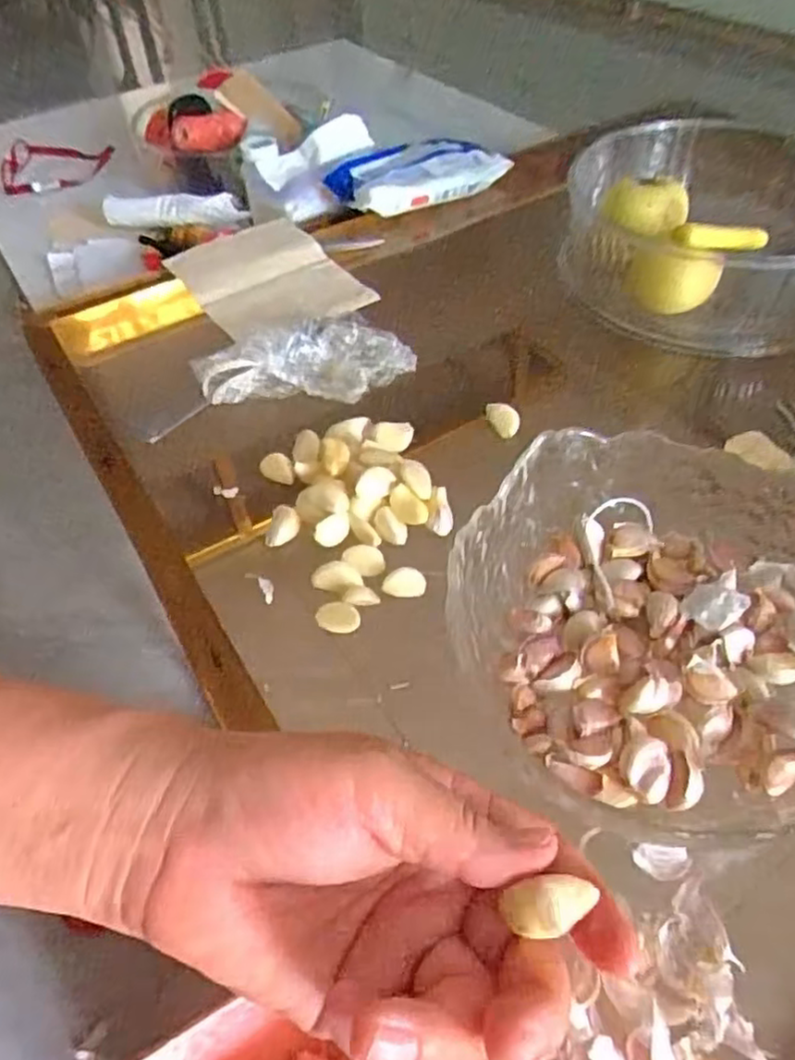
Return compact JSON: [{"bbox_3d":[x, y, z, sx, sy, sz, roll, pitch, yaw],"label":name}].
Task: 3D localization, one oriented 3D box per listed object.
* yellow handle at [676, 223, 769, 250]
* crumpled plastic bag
[{"bbox_3d":[0.230,-0.204,0.485,0.090,0.013,0.012,-9,47,-26],"label":"yellow handle"},{"bbox_3d":[-0.067,-0.127,0.505,0.151,0.033,0.066,-3,50,3],"label":"crumpled plastic bag"}]

